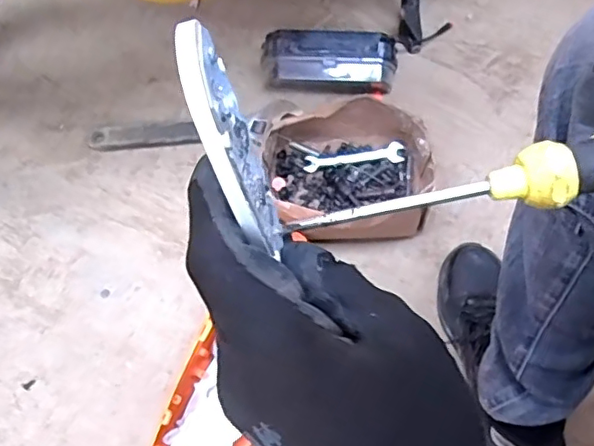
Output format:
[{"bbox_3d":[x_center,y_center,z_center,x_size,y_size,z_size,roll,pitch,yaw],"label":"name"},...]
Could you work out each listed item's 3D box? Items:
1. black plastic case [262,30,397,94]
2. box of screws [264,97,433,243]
[{"bbox_3d":[0.046,-0.227,0.828,0.183,0.073,0.068,2,68,-1],"label":"black plastic case"},{"bbox_3d":[0.065,-0.062,0.736,0.214,0.094,0.168,-4,68,-3],"label":"box of screws"}]

